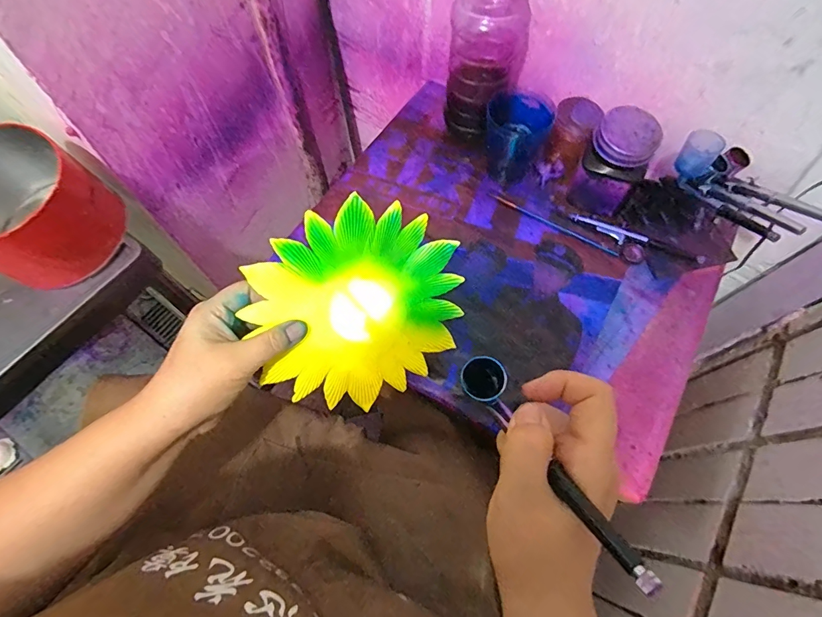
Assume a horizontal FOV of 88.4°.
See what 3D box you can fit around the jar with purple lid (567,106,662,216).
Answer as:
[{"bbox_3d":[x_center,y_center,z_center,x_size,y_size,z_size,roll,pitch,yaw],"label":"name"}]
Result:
[{"bbox_3d":[0.223,-0.157,0.468,0.065,0.098,0.067,0,66,-1],"label":"jar with purple lid"}]

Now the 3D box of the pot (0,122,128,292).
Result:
[{"bbox_3d":[-0.371,-0.101,0.426,0.116,0.097,0.130,-39,73,-16],"label":"pot"}]

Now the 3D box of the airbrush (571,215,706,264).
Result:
[{"bbox_3d":[0.255,-0.077,0.478,0.147,0.014,0.020,23,68,8],"label":"airbrush"}]

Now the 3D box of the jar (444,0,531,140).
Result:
[{"bbox_3d":[0.083,-0.278,0.489,0.078,0.168,0.083,0,66,-1],"label":"jar"}]

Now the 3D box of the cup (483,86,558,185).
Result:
[{"bbox_3d":[0.122,-0.202,0.503,0.072,0.078,0.070,0,66,-1],"label":"cup"}]

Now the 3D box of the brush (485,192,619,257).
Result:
[{"bbox_3d":[0.166,-0.100,0.494,0.159,0.004,0.008,30,69,11],"label":"brush"}]

